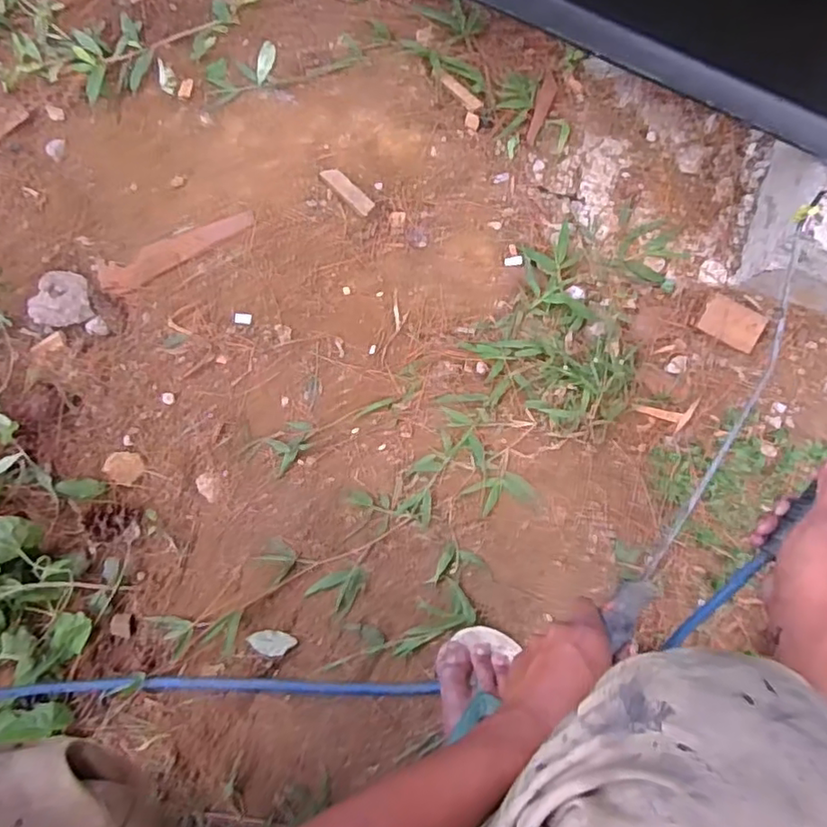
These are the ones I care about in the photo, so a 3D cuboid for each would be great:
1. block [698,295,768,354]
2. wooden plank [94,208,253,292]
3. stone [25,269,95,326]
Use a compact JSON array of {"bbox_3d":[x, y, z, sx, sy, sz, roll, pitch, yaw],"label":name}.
[{"bbox_3d":[0.361,-0.102,0.690,0.066,0.011,0.043,29,80,-1],"label":"block"},{"bbox_3d":[-0.284,-0.194,0.724,0.200,0.010,0.041,-21,80,8],"label":"wooden plank"},{"bbox_3d":[-0.418,-0.134,0.714,0.074,0.024,0.056,-9,83,-7],"label":"stone"}]

